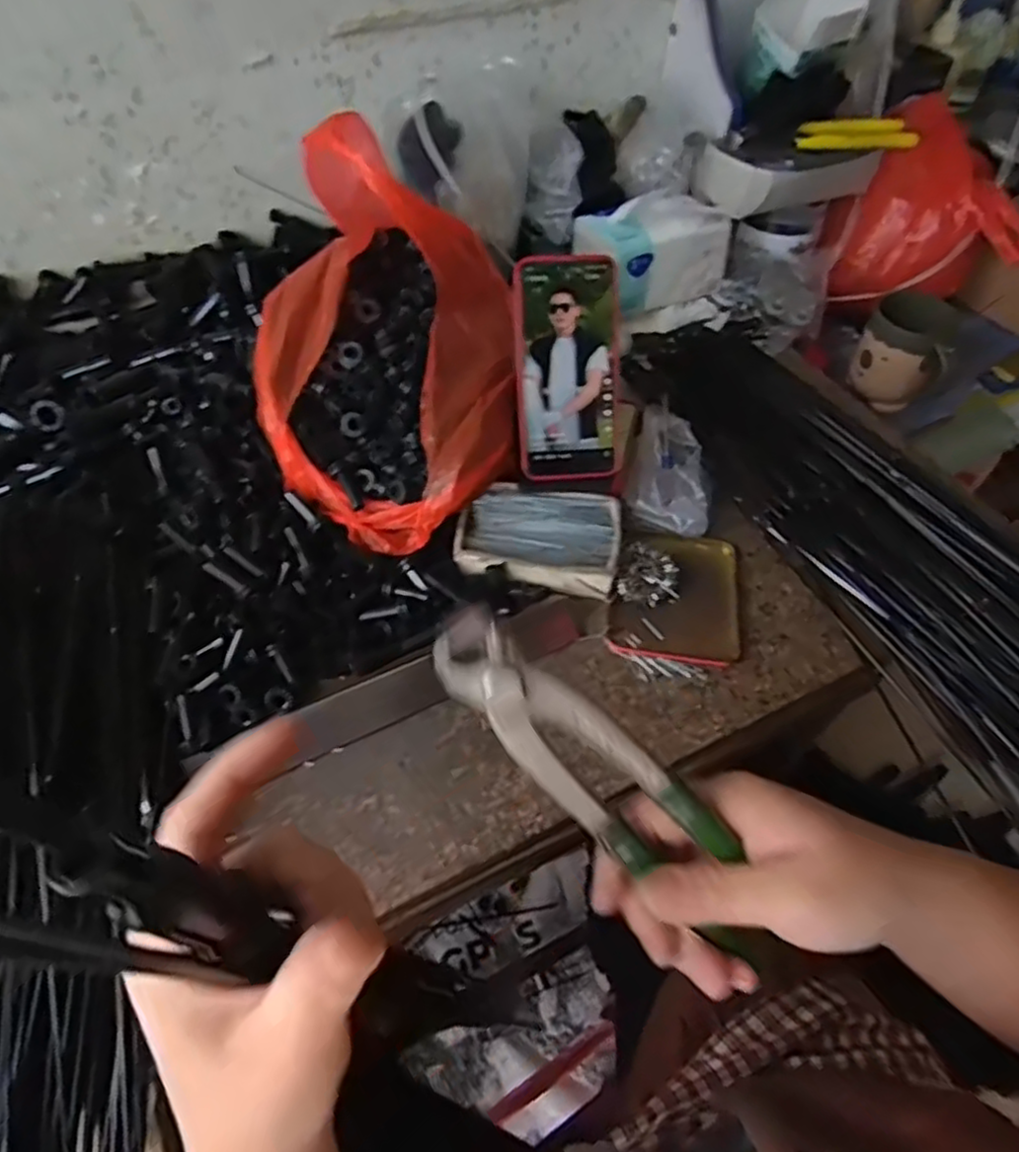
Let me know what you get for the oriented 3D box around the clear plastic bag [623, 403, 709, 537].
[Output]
[{"bbox_3d":[0.137,-0.093,0.607,0.068,0.042,0.129,4,52,5],"label":"clear plastic bag"}]

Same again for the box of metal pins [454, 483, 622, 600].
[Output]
[{"bbox_3d":[0.025,-0.030,0.562,0.124,0.031,0.087,7,53,8],"label":"box of metal pins"}]

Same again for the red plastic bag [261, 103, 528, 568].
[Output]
[{"bbox_3d":[-0.098,-0.180,0.517,0.204,0.196,0.226,-4,52,-1],"label":"red plastic bag"}]

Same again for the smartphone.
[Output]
[{"bbox_3d":[0.047,-0.158,0.534,0.083,0.163,0.008,-5,15,-3],"label":"smartphone"}]

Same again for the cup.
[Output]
[{"bbox_3d":[0.440,-0.251,0.773,0.091,0.096,0.094,-1,52,1],"label":"cup"}]

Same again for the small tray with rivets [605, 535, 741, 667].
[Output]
[{"bbox_3d":[0.134,0.012,0.555,0.100,0.020,0.121,6,52,6],"label":"small tray with rivets"}]

